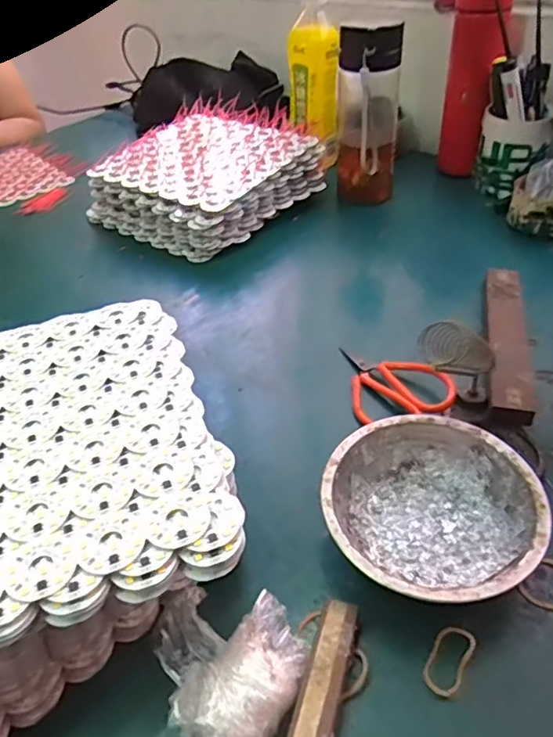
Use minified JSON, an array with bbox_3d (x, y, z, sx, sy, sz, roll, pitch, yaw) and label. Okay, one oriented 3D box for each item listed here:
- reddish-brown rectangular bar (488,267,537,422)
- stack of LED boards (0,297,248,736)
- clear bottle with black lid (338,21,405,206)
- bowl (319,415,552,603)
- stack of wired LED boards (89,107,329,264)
[{"bbox_3d":[0.198,-0.024,0.479,0.032,0.027,0.198,7,42,12],"label":"reddish-brown rectangular bar"},{"bbox_3d":[-0.148,0.080,0.325,0.229,0.092,0.225,-20,43,-18],"label":"stack of LED boards"},{"bbox_3d":[0.108,-0.298,0.664,0.072,0.195,0.072,3,41,8],"label":"clear bottle with black lid"},{"bbox_3d":[0.092,0.088,0.342,0.123,0.040,0.123,-2,41,2],"label":"bowl"},{"bbox_3d":[-0.082,-0.244,0.720,0.227,0.085,0.244,24,48,28],"label":"stack of wired LED boards"}]

